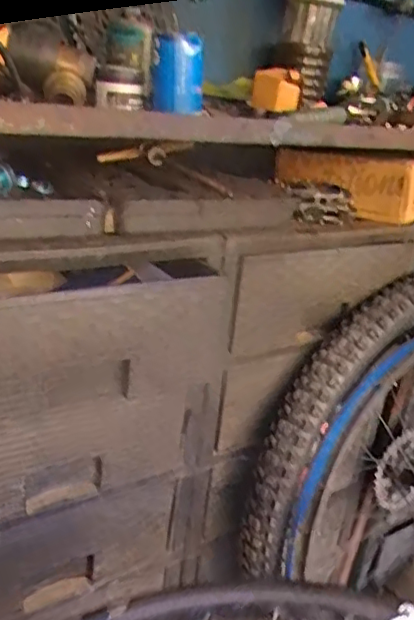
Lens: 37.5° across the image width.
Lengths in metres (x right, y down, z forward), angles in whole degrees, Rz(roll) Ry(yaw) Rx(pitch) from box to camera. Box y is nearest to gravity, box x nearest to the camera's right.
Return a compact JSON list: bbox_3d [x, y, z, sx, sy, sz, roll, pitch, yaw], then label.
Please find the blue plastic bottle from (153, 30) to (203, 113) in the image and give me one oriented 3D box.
[{"bbox_3d":[-0.030,-0.252,0.652,0.054,0.077,0.051,5,22,-5],"label":"blue plastic bottle"}]

